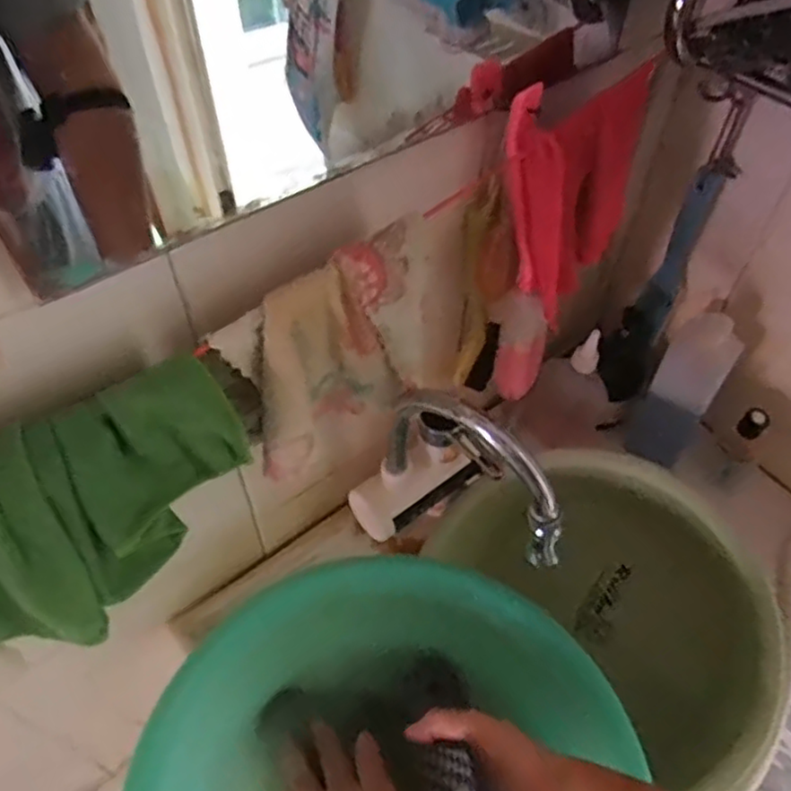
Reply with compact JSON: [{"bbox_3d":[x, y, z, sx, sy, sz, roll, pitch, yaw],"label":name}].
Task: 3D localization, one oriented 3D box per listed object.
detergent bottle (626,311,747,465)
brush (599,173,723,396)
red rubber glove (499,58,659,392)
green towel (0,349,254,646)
[{"bbox_3d":[0.294,0.004,0.705,0.066,0.202,0.046,31,58,23],"label":"detergent bottle"},{"bbox_3d":[0.273,-0.108,0.695,0.055,0.252,0.062,28,34,21],"label":"brush"},{"bbox_3d":[0.148,-0.123,0.563,0.129,0.258,0.057,-24,55,-18],"label":"red rubber glove"},{"bbox_3d":[-0.168,0.068,0.390,0.184,0.131,0.062,-32,58,-23],"label":"green towel"}]

